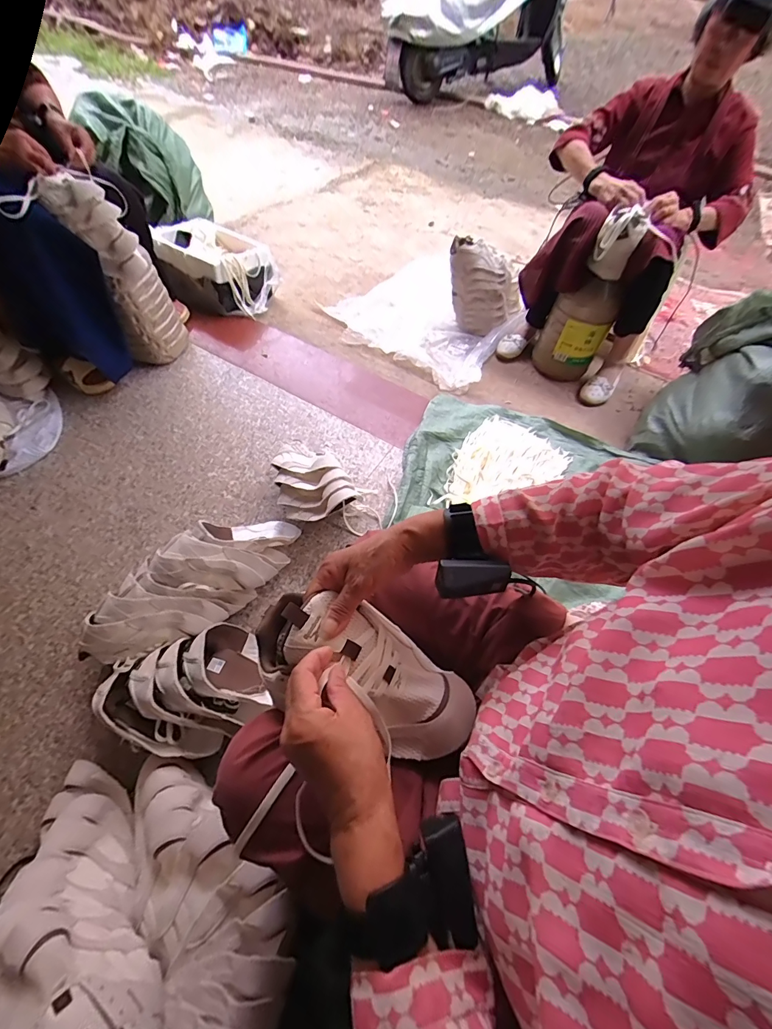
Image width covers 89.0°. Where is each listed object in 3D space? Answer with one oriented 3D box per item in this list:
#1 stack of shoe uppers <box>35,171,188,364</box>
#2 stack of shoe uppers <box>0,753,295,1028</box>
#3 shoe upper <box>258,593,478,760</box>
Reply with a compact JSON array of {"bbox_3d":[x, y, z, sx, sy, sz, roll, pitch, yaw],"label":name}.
[{"bbox_3d":[-0.715,-0.640,1.100,0.160,0.468,0.113,-19,62,-12],"label":"stack of shoe uppers"},{"bbox_3d":[-0.355,0.538,0.531,0.463,0.230,0.263,37,66,19],"label":"stack of shoe uppers"},{"bbox_3d":[-0.020,0.156,0.408,0.223,0.072,0.119,29,63,-2],"label":"shoe upper"}]

